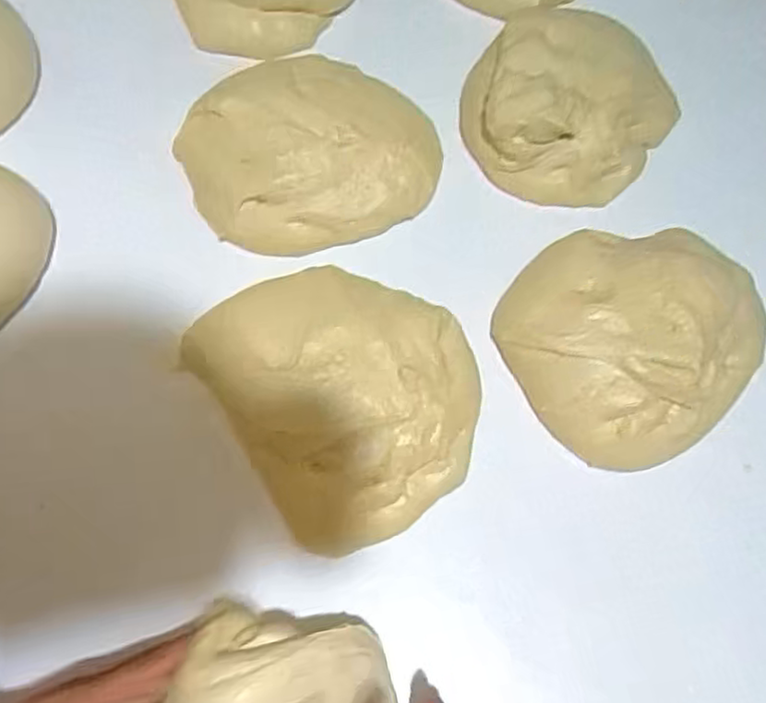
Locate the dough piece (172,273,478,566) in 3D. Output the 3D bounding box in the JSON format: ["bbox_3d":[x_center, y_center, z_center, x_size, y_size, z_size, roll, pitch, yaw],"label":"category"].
[{"bbox_3d":[-0.029,0.025,0.537,0.187,0.061,0.222,-32,74,-12],"label":"dough piece"}]

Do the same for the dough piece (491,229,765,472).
[{"bbox_3d":[0.200,-0.013,0.565,0.192,0.082,0.197,0,70,-1],"label":"dough piece"}]

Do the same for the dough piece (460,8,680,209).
[{"bbox_3d":[0.170,-0.232,0.636,0.181,0.076,0.178,0,70,-1],"label":"dough piece"}]

